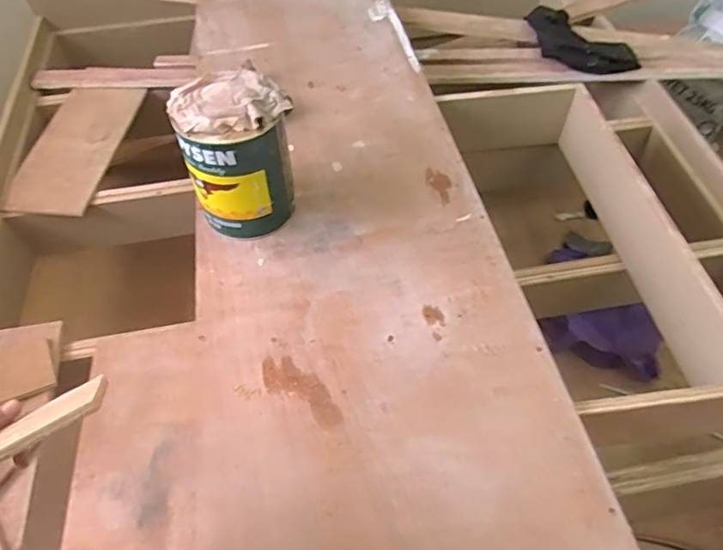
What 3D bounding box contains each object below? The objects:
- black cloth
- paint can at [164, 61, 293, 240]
[{"bbox_3d":[0.563,-0.611,1.393,0.268,0.062,0.219,8,55,7],"label":"black cloth"},{"bbox_3d":[-0.197,-0.185,0.875,0.163,0.221,0.159,-22,55,-15],"label":"paint can"}]

